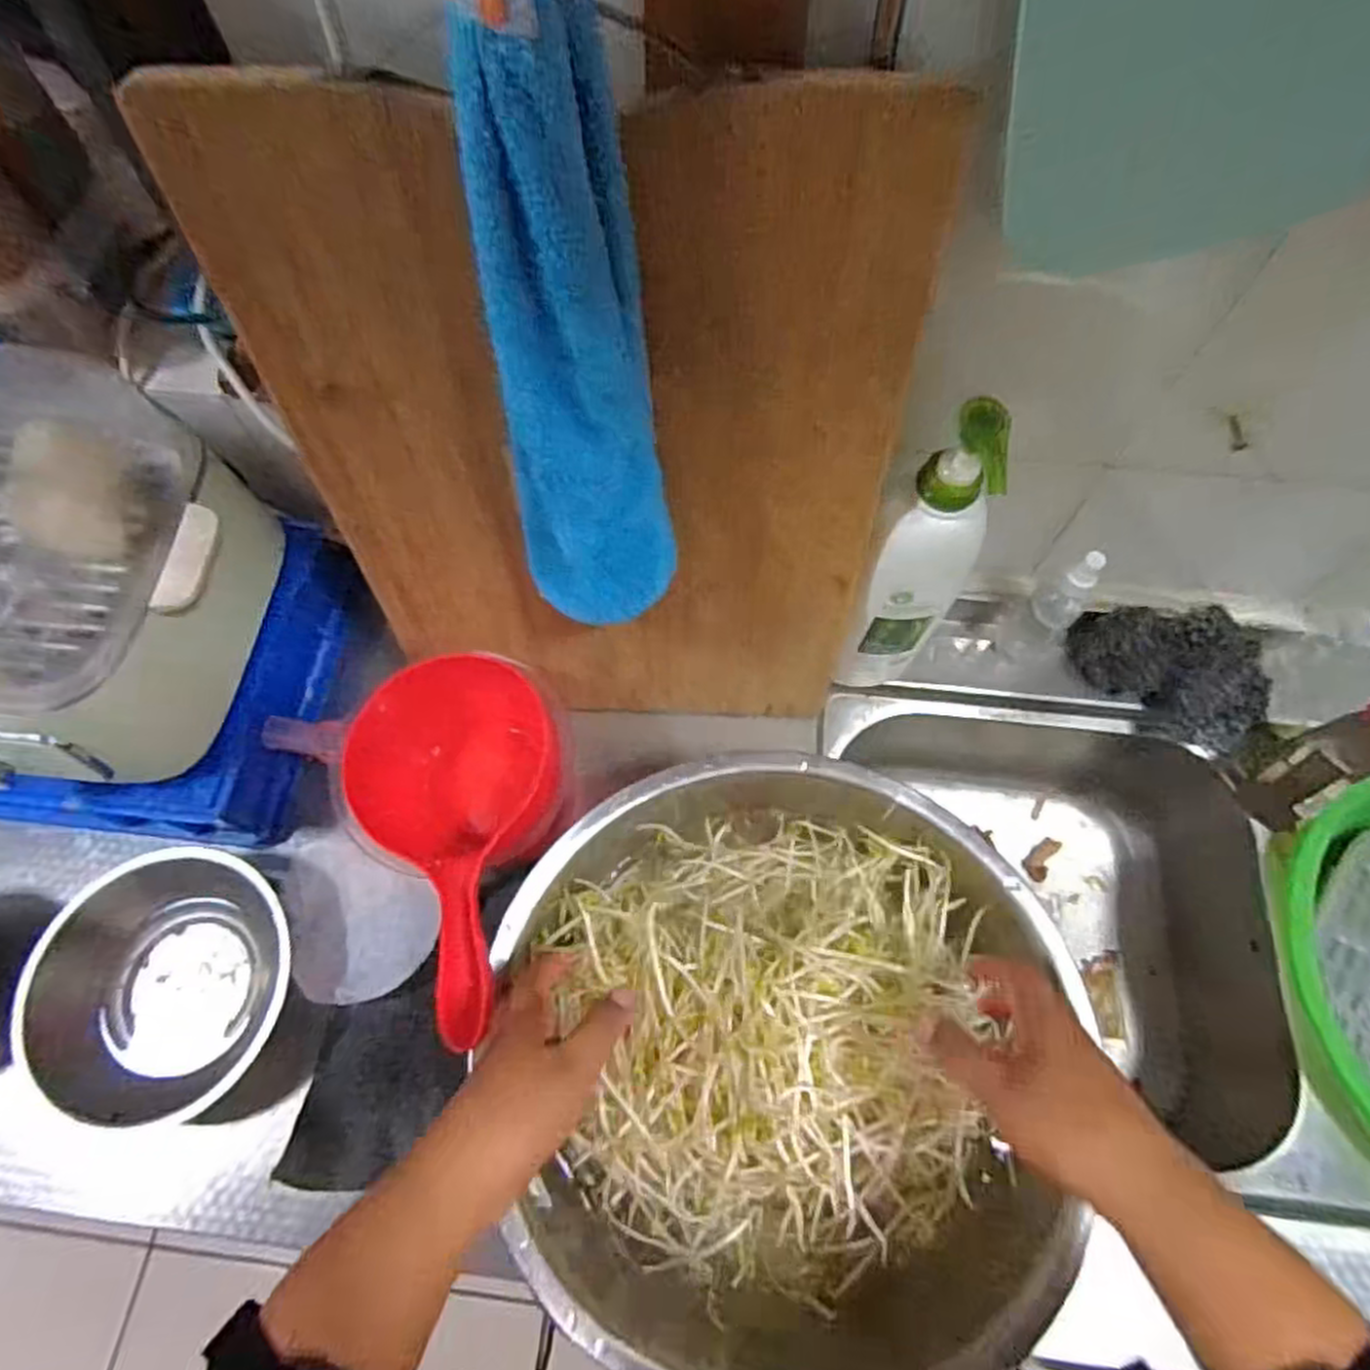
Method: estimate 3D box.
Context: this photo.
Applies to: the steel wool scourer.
[{"bbox_3d":[0.418,-0.022,0.647,0.159,0.057,0.101,38,72,16],"label":"steel wool scourer"}]

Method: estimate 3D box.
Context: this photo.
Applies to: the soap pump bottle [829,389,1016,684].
[{"bbox_3d":[0.161,-0.072,0.535,0.057,0.282,0.074,30,70,13],"label":"soap pump bottle"}]

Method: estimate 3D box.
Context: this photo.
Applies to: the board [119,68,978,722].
[{"bbox_3d":[-0.048,-0.109,0.463,0.327,0.423,0.016,1,55,-1],"label":"board"}]

